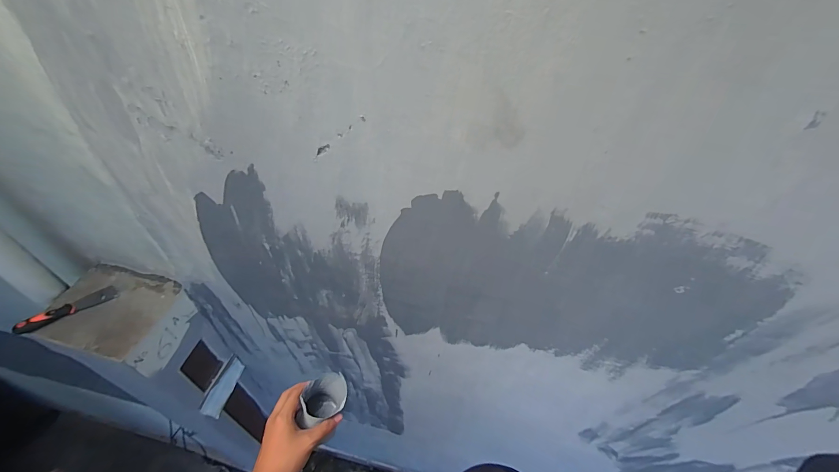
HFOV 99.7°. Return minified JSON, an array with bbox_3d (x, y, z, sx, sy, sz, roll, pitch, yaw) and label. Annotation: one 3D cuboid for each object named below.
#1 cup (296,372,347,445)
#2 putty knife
[{"bbox_3d":[-0.160,0.285,0.604,0.065,0.074,0.075,7,47,2],"label":"cup"},{"bbox_3d":[-0.915,0.186,0.915,0.210,0.033,0.048,-30,56,-28],"label":"putty knife"}]

